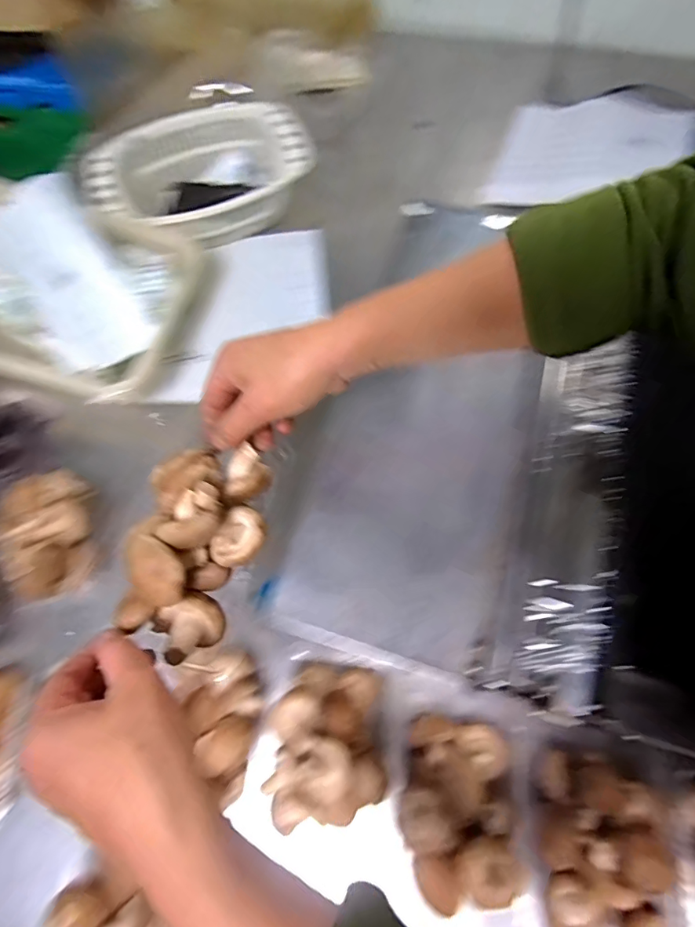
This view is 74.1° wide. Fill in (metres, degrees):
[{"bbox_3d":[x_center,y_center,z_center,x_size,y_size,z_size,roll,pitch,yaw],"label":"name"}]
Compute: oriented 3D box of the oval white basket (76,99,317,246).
[{"bbox_3d":[-0.218,-0.431,0.718,0.322,0.101,0.204,-28,70,-8],"label":"oval white basket"}]

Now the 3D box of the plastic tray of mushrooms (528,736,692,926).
[{"bbox_3d":[0.241,0.368,0.421,0.144,0.072,0.193,6,69,5],"label":"plastic tray of mushrooms"}]

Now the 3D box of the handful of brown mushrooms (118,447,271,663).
[{"bbox_3d":[-0.110,0.052,0.316,0.098,0.061,0.146,3,69,4],"label":"handful of brown mushrooms"}]

